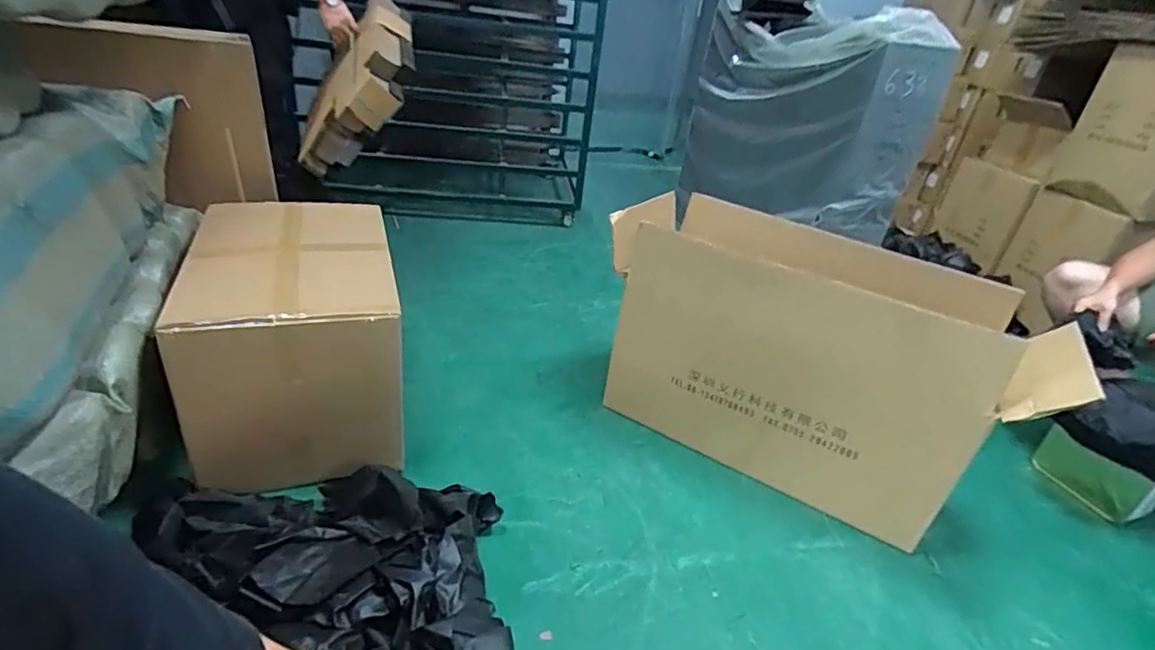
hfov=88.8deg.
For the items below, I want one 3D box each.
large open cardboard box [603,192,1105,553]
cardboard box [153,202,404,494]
[{"bbox_3d":[0.516,0.078,1.383,0.937,0.560,0.317,21,33,22],"label":"large open cardboard box"},{"bbox_3d":[-0.639,0.013,1.365,0.410,0.400,0.558,-5,34,-18],"label":"cardboard box"}]

